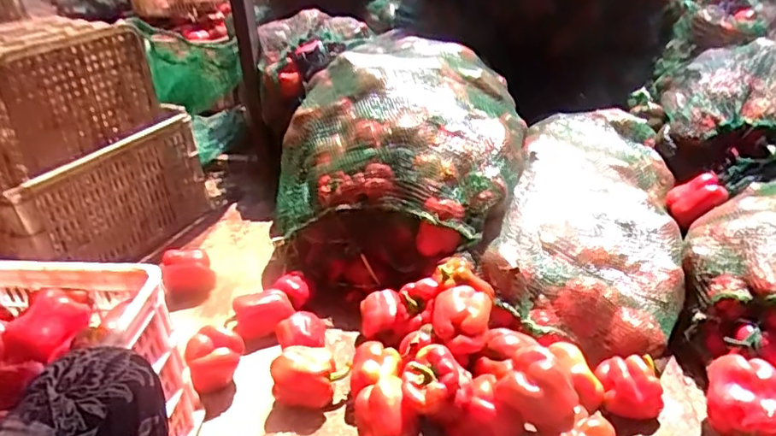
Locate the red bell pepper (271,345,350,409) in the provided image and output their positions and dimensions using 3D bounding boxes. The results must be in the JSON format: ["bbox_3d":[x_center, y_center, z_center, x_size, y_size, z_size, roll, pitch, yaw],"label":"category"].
[{"bbox_3d":[-0.135,0.268,0.980,0.114,0.085,0.086,-26,37,-33],"label":"red bell pepper"}]

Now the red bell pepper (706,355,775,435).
[{"bbox_3d":[0.543,0.283,0.890,0.101,0.096,0.111,7,32,17],"label":"red bell pepper"}]

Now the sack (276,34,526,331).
[{"bbox_3d":[0.046,-0.110,1.317,0.493,0.404,0.551,12,34,24],"label":"sack"}]

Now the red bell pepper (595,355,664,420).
[{"bbox_3d":[0.386,0.275,0.938,0.089,0.078,0.088,-3,31,1],"label":"red bell pepper"}]

